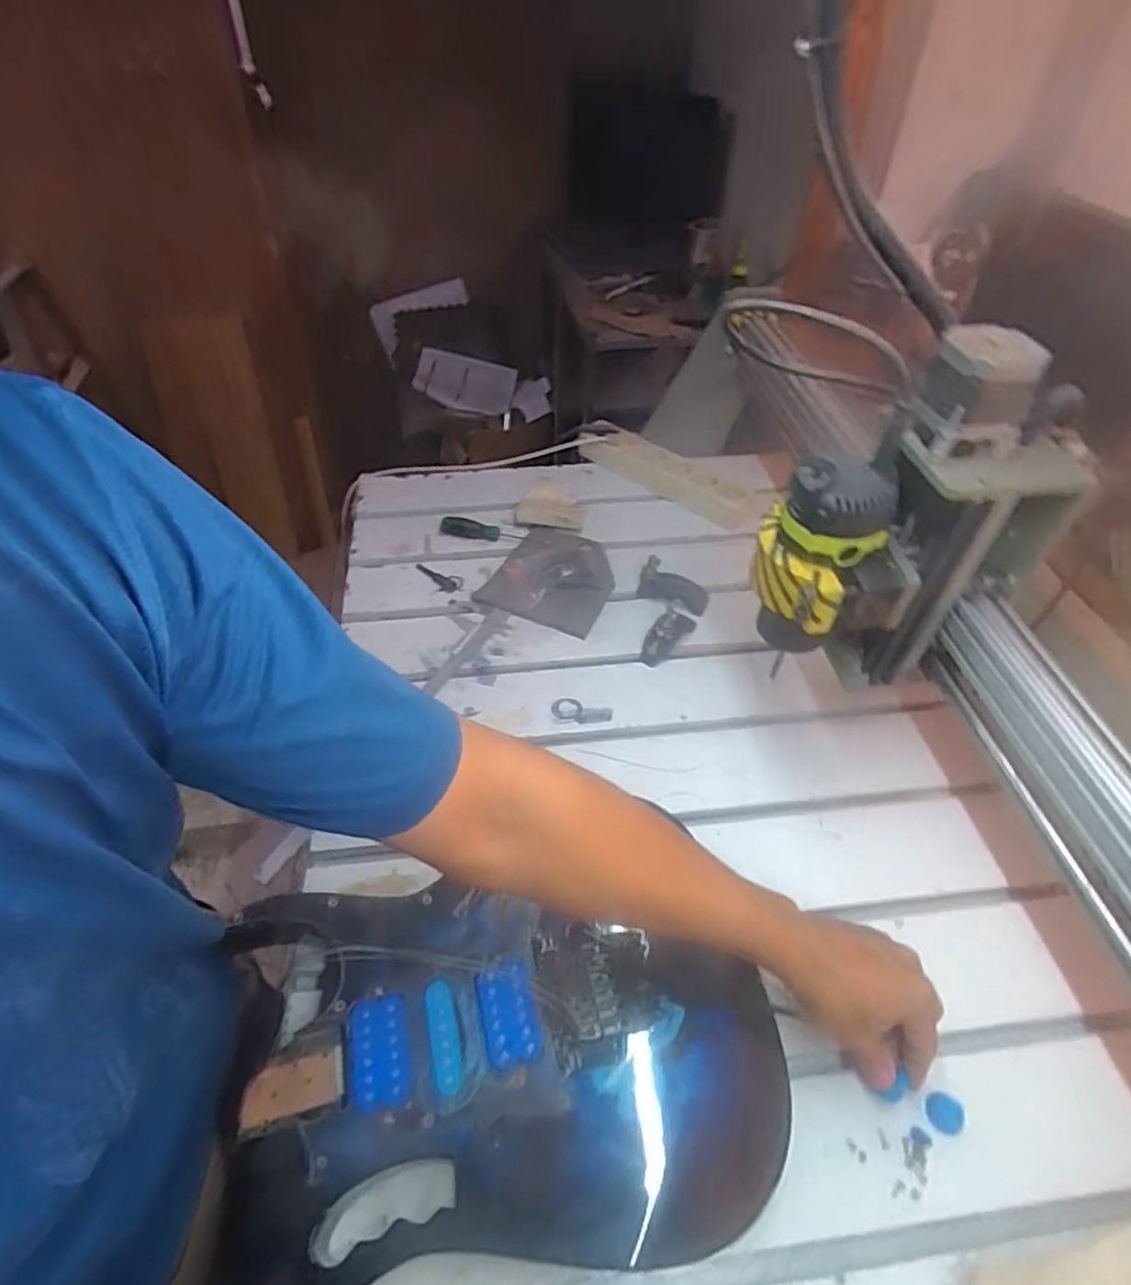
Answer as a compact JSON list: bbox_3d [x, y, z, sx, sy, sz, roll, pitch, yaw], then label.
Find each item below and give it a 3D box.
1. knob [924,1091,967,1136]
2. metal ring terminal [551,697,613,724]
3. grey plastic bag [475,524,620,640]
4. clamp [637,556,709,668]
[{"bbox_3d":[0.272,0.338,0.479,0.024,0.011,0.025,1,47,-1],"label":"knob"},{"bbox_3d":[0.018,0.075,0.725,0.066,0.007,0.024,9,48,6],"label":"metal ring terminal"},{"bbox_3d":[-0.012,-0.092,0.854,0.156,0.040,0.170,20,50,15],"label":"grey plastic bag"},{"bbox_3d":[0.131,-0.036,0.801,0.086,0.045,0.136,2,47,0],"label":"clamp"}]

